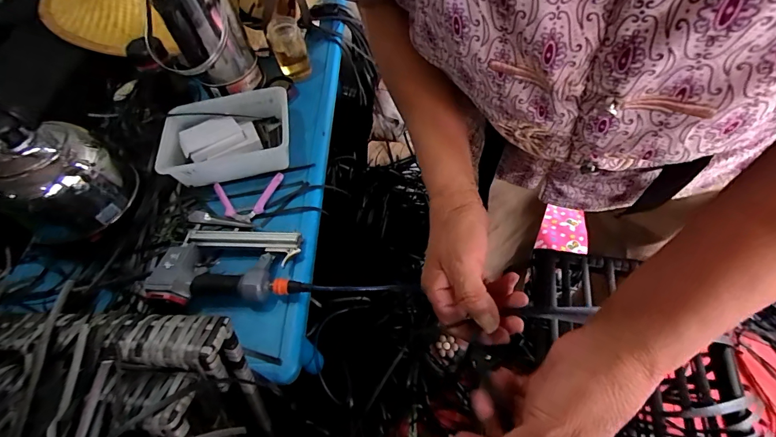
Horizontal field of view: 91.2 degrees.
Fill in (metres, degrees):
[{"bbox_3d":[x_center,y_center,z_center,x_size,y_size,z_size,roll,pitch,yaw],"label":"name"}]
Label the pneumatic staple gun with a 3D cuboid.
[{"bbox_3d":[-0.283,0.075,0.678,0.232,0.073,0.165,1,57,7],"label":"pneumatic staple gun"}]

